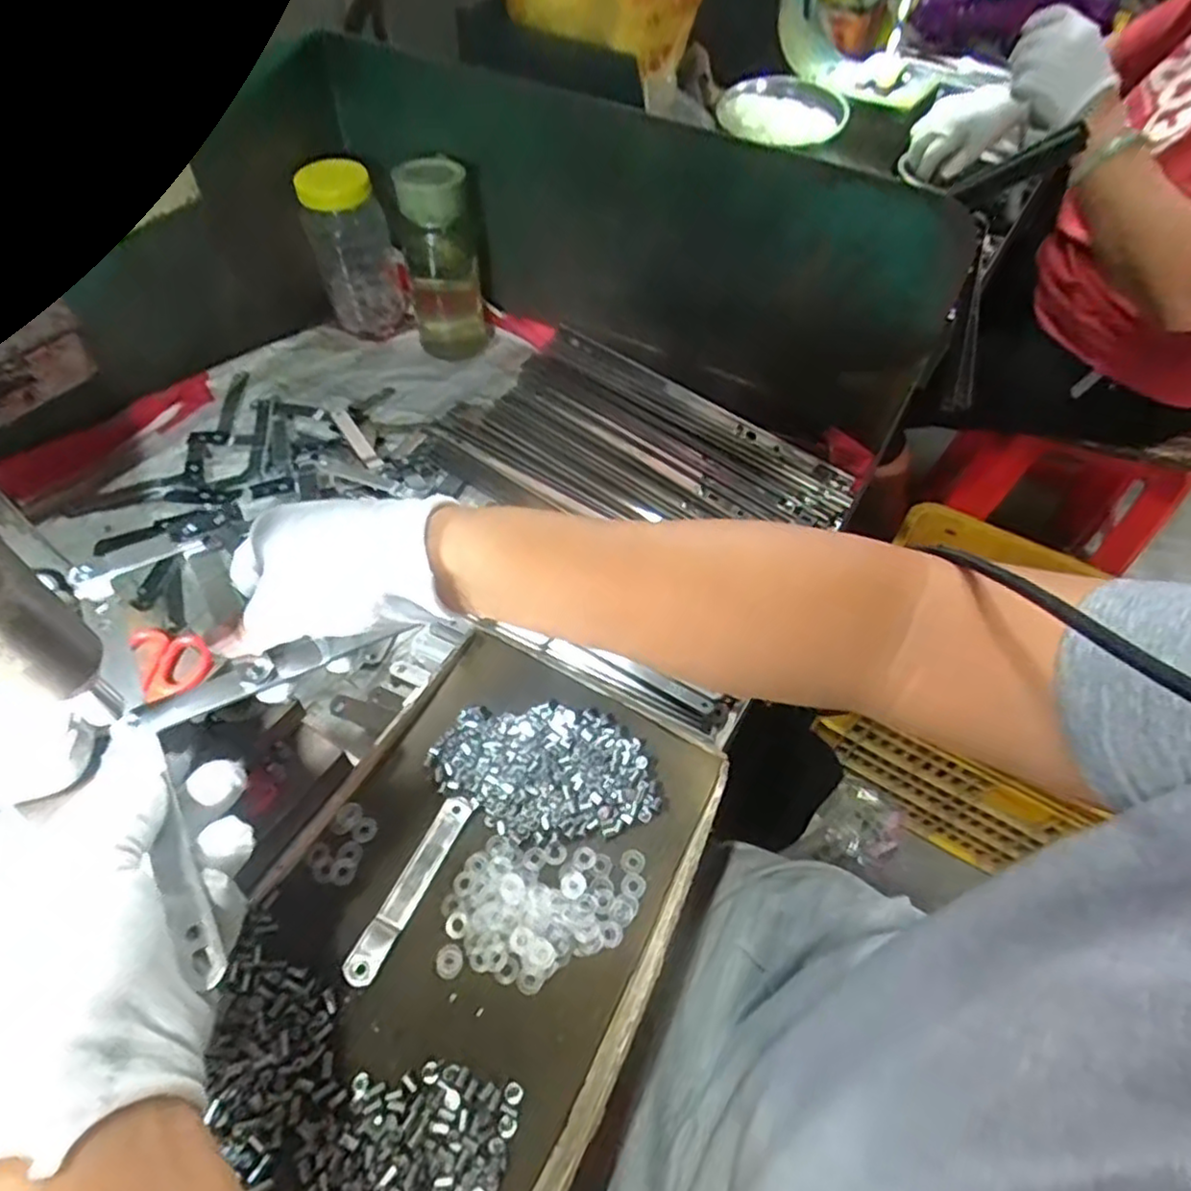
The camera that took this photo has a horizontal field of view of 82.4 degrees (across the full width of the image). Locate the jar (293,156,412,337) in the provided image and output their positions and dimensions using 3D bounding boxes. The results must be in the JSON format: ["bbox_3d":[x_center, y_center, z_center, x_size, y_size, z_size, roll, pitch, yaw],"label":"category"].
[{"bbox_3d":[-0.251,-0.367,0.717,0.070,0.171,0.067,2,54,-3],"label":"jar"}]

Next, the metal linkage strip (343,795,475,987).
[{"bbox_3d":[-0.096,0.150,0.356,0.017,0.004,0.098,23,56,13],"label":"metal linkage strip"}]

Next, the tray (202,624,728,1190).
[{"bbox_3d":[-0.064,0.161,0.345,0.191,0.020,0.291,26,56,15],"label":"tray"}]

